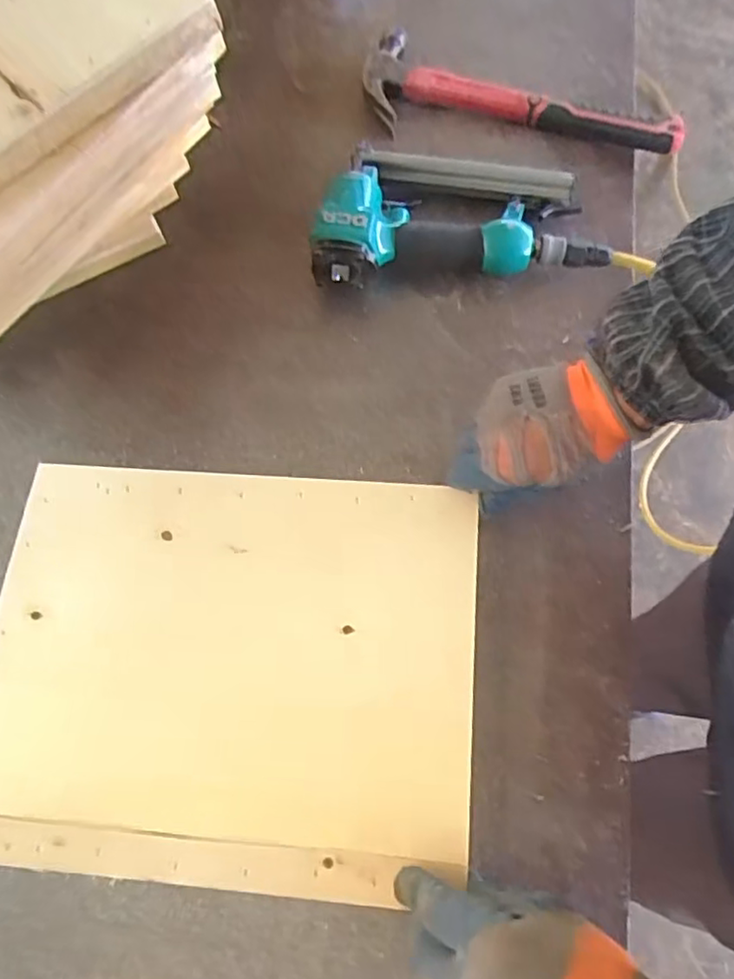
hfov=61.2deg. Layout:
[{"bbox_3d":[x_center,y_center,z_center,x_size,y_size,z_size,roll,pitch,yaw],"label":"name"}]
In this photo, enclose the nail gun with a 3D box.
[{"bbox_3d":[0.079,-0.260,0.575,0.252,0.062,0.137,-4,70,2],"label":"nail gun"}]

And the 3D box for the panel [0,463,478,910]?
[{"bbox_3d":[-0.105,0.126,0.461,0.360,0.016,0.285,4,71,4],"label":"panel"}]

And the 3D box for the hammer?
[{"bbox_3d":[0.157,-0.404,0.642,0.325,0.034,0.105,10,71,6],"label":"hammer"}]

